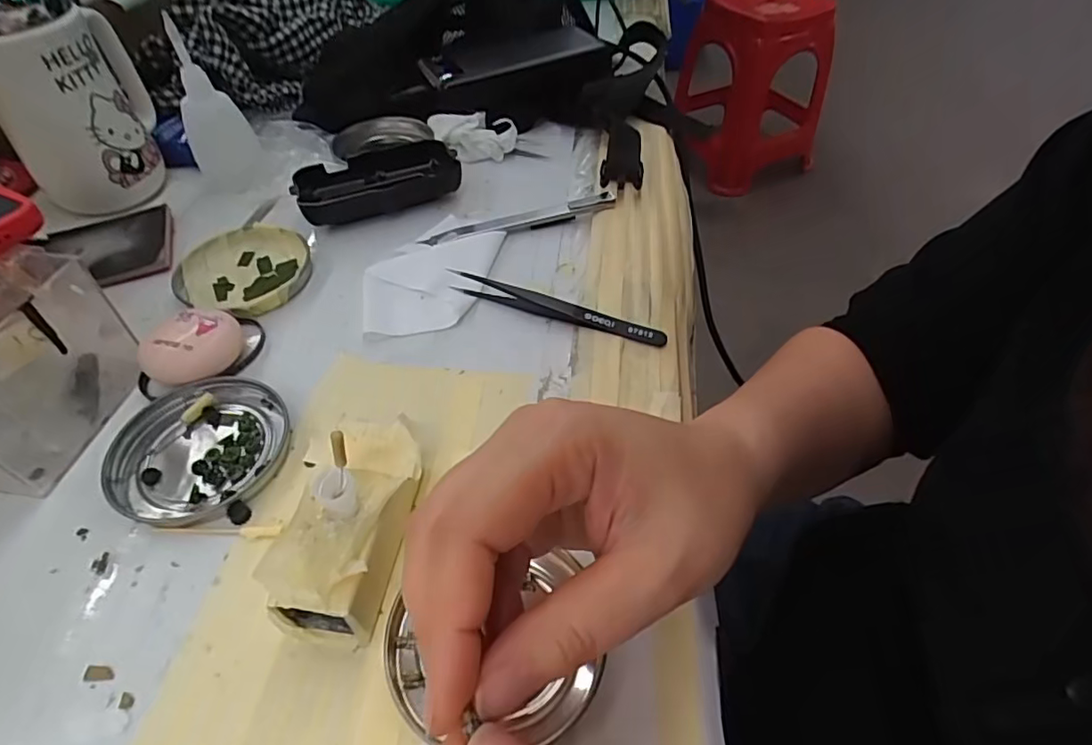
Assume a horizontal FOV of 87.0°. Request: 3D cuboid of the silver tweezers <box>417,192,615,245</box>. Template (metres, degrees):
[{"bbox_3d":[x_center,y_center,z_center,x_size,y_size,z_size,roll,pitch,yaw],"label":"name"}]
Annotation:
[{"bbox_3d":[-0.017,-0.103,0.385,0.129,0.014,0.015,-11,50,-9],"label":"silver tweezers"}]

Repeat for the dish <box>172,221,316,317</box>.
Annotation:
[{"bbox_3d":[-0.187,-0.064,0.355,0.079,0.011,0.075,0,49,0],"label":"dish"}]

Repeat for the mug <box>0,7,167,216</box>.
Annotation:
[{"bbox_3d":[-0.317,-0.180,0.388,0.069,0.109,0.085,-11,50,-9],"label":"mug"}]

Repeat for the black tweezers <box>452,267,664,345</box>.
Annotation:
[{"bbox_3d":[0.005,-0.038,0.327,0.127,0.014,0.009,16,51,13],"label":"black tweezers"}]

